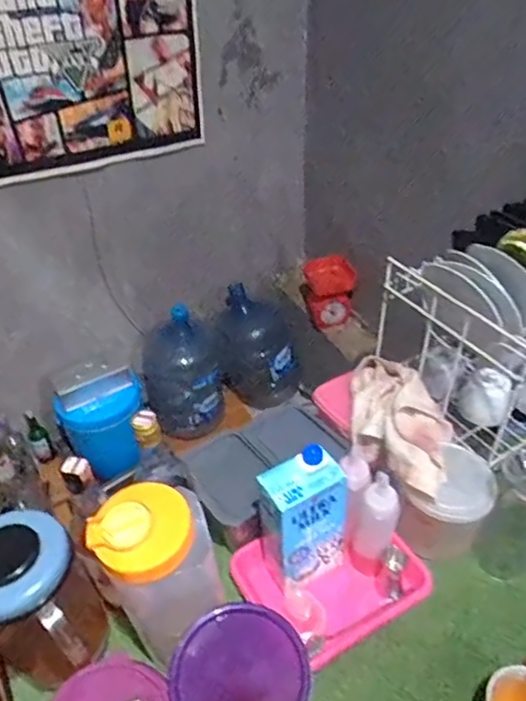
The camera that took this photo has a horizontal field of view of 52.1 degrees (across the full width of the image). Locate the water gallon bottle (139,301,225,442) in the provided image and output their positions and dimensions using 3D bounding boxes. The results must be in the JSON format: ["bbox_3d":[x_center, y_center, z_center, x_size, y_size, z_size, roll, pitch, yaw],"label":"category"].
[{"bbox_3d":[-0.283,0.056,1.847,0.278,0.431,0.256,-3,40,-1],"label":"water gallon bottle"}]

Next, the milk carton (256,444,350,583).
[{"bbox_3d":[0.058,0.218,0.691,0.102,0.200,0.068,-24,45,-25],"label":"milk carton"}]

